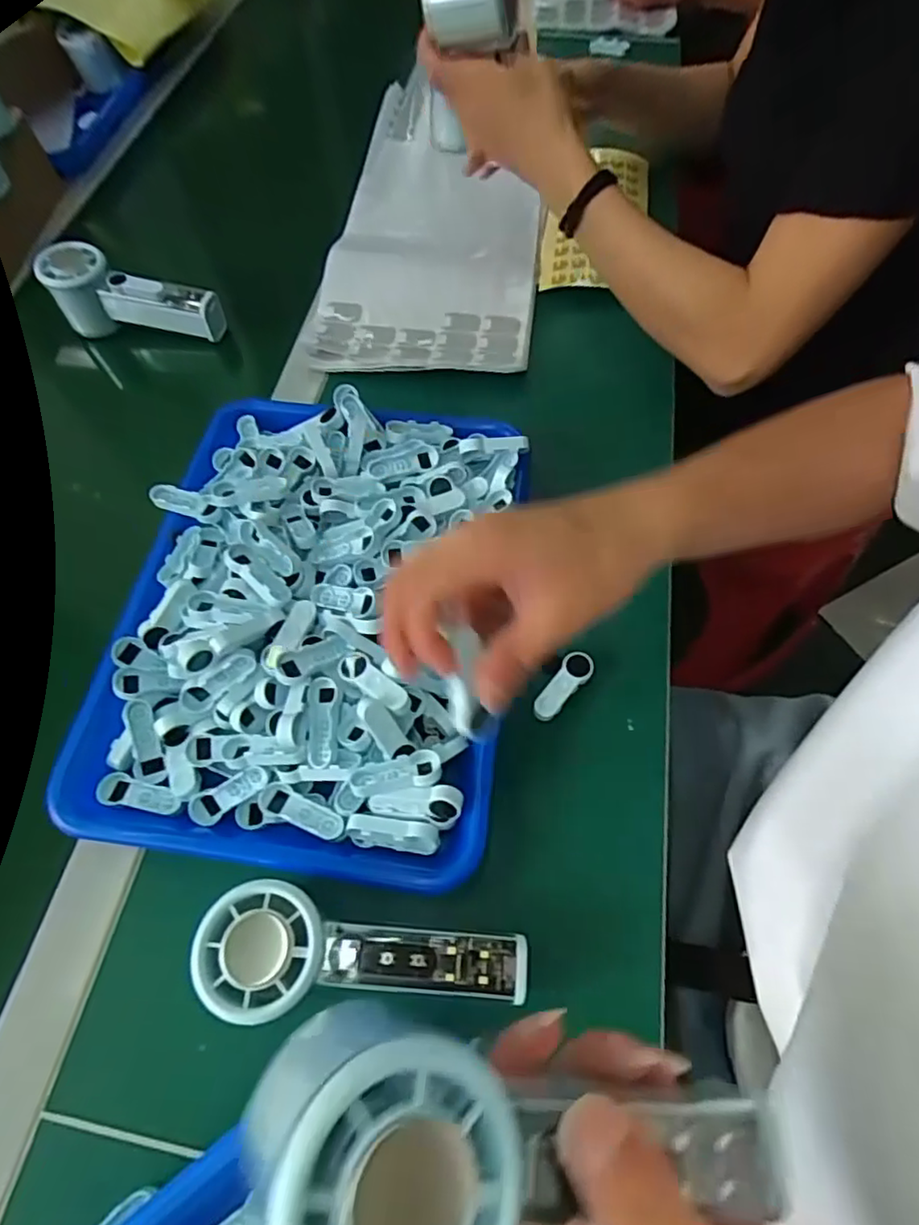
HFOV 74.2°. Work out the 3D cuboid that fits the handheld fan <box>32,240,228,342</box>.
[{"bbox_3d":[-0.281,-0.271,0.525,0.141,0.059,0.047,11,64,9],"label":"handheld fan"}]

